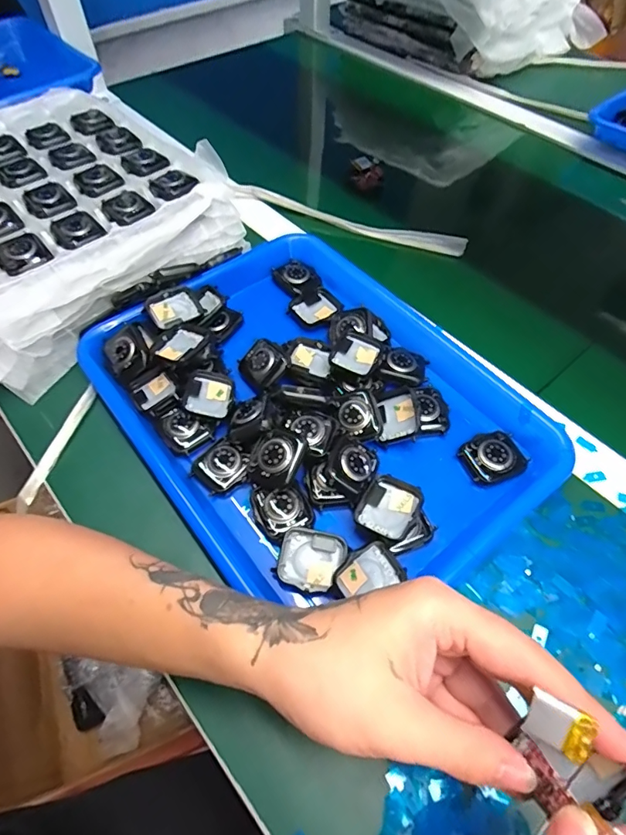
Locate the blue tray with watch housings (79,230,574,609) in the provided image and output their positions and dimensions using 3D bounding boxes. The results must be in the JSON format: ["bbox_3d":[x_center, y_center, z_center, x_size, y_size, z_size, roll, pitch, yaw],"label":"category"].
[{"bbox_3d":[0.000,-0.015,0.368,0.260,0.035,0.329,-34,62,-20],"label":"blue tray with watch housings"}]

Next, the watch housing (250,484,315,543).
[{"bbox_3d":[-0.022,0.062,0.321,0.039,0.009,0.040,-20,58,-13],"label":"watch housing"}]

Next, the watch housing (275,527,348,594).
[{"bbox_3d":[-0.001,0.094,0.306,0.040,0.014,0.037,15,57,10],"label":"watch housing"}]

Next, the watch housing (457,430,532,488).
[{"bbox_3d":[0.135,0.030,0.345,0.044,0.012,0.038,-17,58,-11],"label":"watch housing"}]

